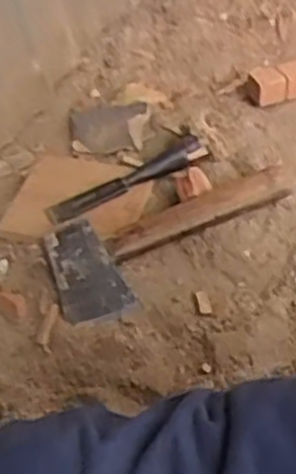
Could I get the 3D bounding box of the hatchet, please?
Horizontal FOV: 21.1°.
[{"bbox_3d":[0.028,-0.012,0.804,0.286,0.044,0.092,-26,46,-22],"label":"hatchet"}]

